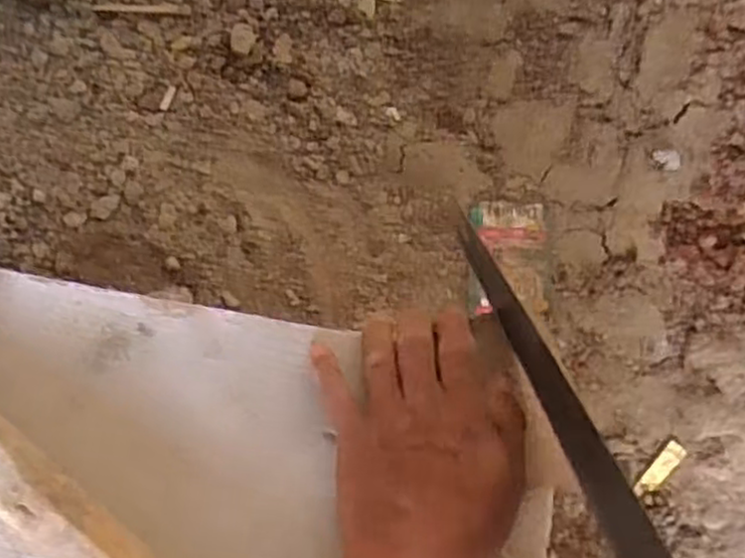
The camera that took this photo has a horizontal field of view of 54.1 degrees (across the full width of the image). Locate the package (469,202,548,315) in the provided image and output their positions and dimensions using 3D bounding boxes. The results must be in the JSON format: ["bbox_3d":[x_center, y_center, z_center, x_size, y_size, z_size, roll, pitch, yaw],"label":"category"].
[{"bbox_3d":[0.122,-0.022,0.652,0.067,0.006,0.104,3,72,2],"label":"package"}]

